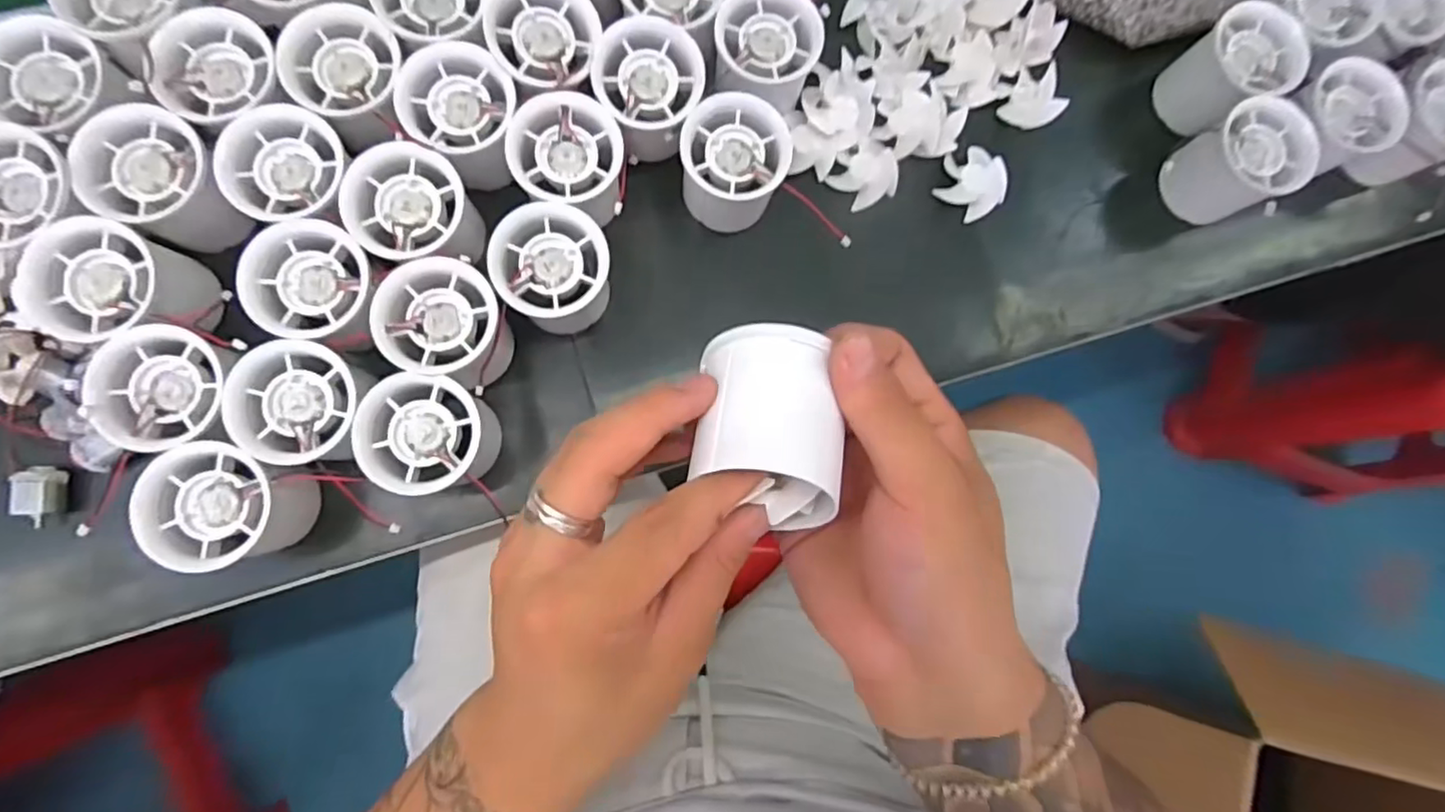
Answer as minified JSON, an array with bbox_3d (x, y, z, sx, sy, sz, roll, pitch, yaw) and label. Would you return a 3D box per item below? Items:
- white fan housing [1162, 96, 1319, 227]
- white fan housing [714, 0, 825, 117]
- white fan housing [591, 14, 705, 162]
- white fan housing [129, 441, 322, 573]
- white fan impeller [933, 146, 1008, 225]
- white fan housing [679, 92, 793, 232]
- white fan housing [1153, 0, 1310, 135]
[{"bbox_3d":[0.304,-0.142,0.393,0.052,0.060,0.053,1,83,-5],"label":"white fan housing"},{"bbox_3d":[0.022,-0.192,0.367,0.054,0.054,0.054,3,82,-5],"label":"white fan housing"},{"bbox_3d":[-0.039,-0.166,0.352,0.053,0.045,0.057,-1,83,-6],"label":"white fan housing"},{"bbox_3d":[-0.233,0.048,0.315,0.061,0.047,0.056,8,82,-4],"label":"white fan housing"},{"bbox_3d":[0.151,-0.135,0.396,0.040,0.017,0.035,44,81,1],"label":"white fan impeller"},{"bbox_3d":[0.005,-0.130,0.357,0.054,0.049,0.053,1,83,-5],"label":"white fan housing"},{"bbox_3d":[0.303,-0.199,0.397,0.055,0.055,0.053,1,83,-5],"label":"white fan housing"}]

